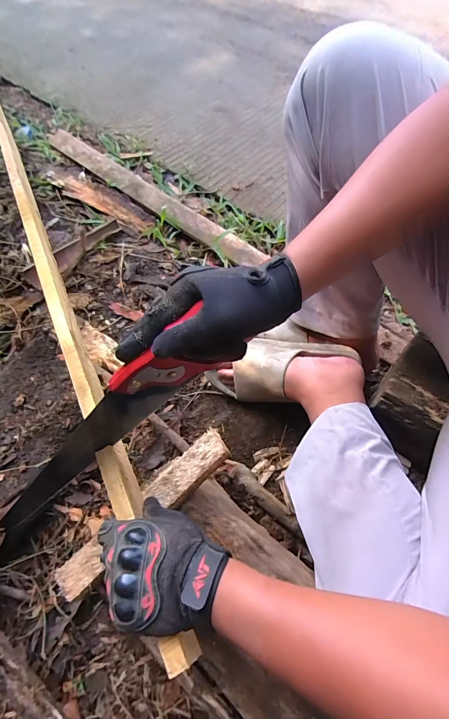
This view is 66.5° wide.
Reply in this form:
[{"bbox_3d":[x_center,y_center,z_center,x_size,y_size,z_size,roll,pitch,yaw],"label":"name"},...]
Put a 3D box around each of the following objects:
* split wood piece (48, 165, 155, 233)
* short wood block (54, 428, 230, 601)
[{"bbox_3d":[-0.357,-0.455,0.965,0.382,0.055,0.092,28,62,20],"label":"split wood piece"},{"bbox_3d":[-0.101,0.202,0.463,0.265,0.030,0.047,-41,66,-12],"label":"short wood block"}]

